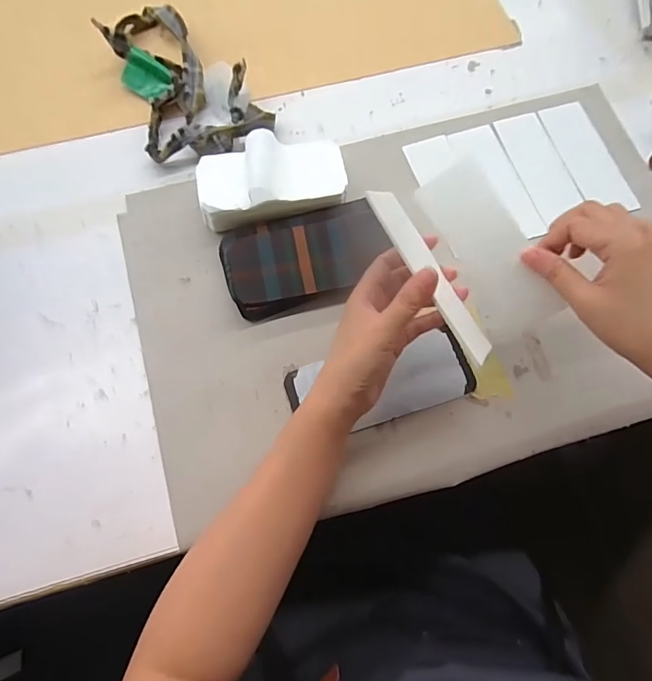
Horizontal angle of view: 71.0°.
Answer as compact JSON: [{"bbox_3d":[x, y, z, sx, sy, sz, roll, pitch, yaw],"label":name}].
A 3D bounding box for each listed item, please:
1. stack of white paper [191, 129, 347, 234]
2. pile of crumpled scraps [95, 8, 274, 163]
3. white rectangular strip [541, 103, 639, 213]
[{"bbox_3d":[-0.053,-0.162,0.469,0.152,0.047,0.084,-10,71,-3],"label":"stack of white paper"},{"bbox_3d":[-0.161,-0.303,0.524,0.140,0.043,0.267,-23,72,-7],"label":"pile of crumpled scraps"},{"bbox_3d":[0.287,-0.205,0.503,0.052,0.004,0.142,-14,71,-4],"label":"white rectangular strip"}]

